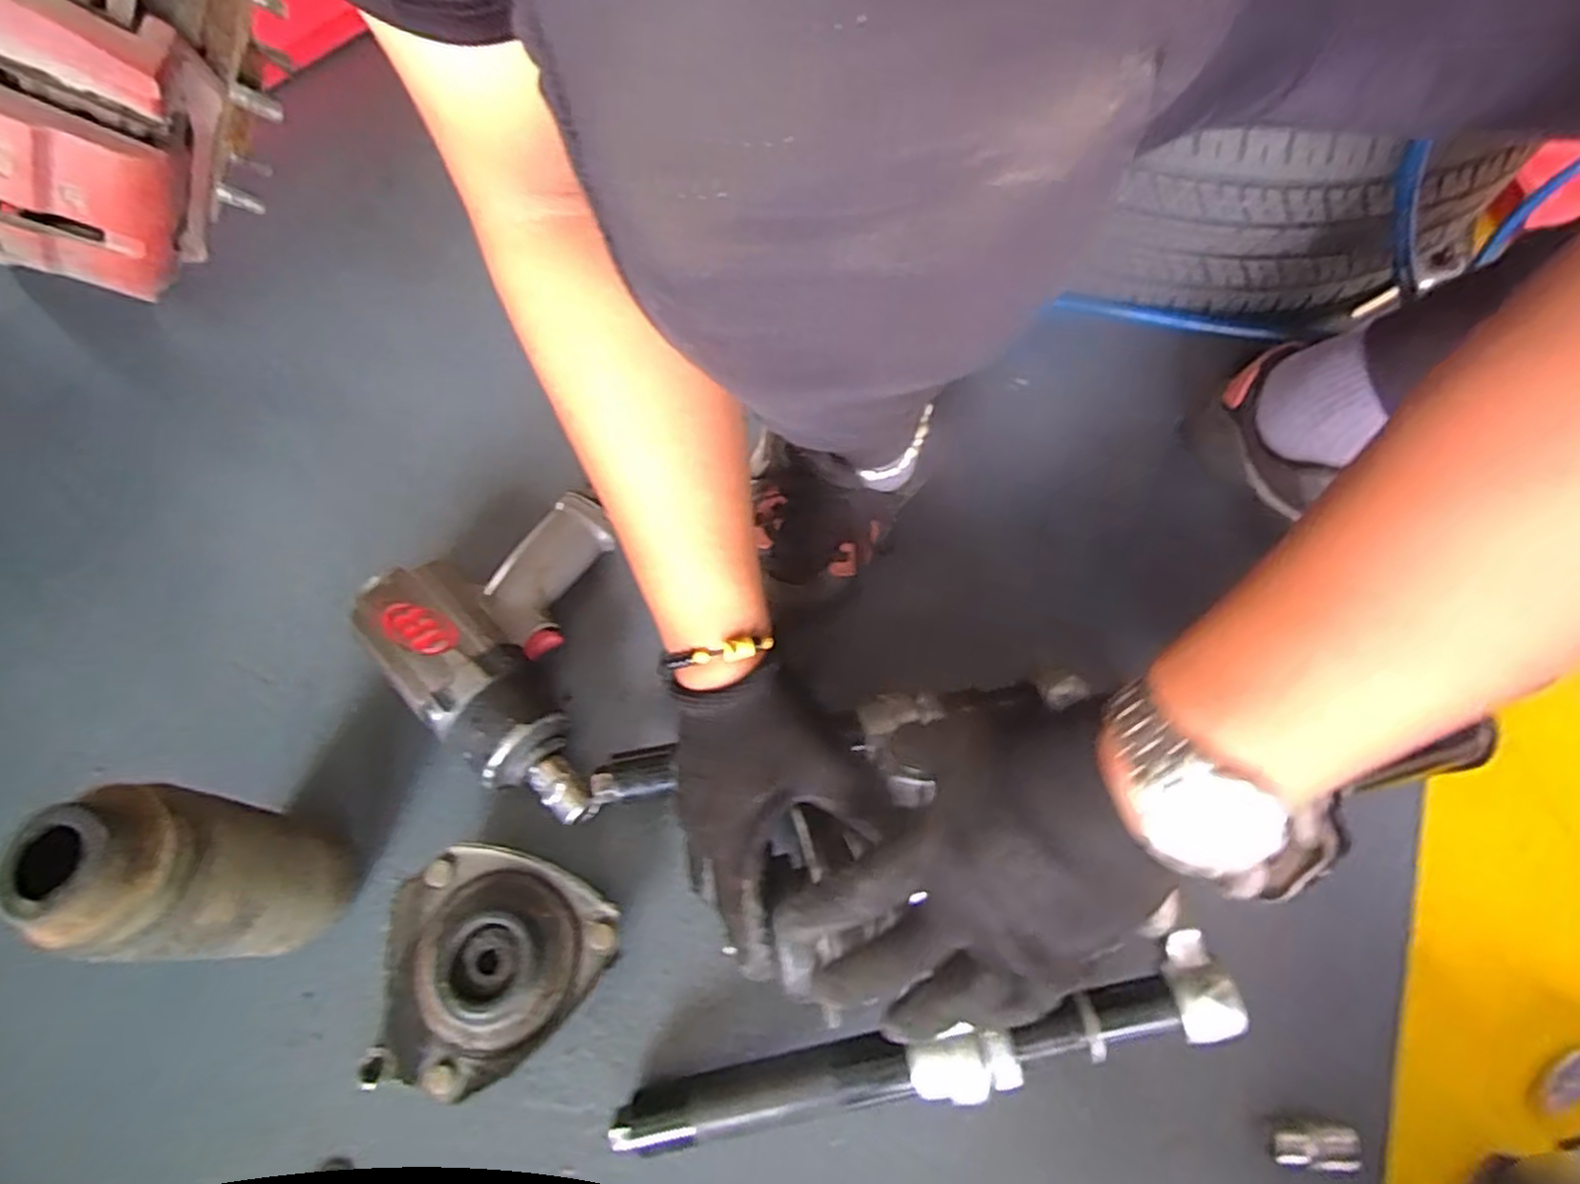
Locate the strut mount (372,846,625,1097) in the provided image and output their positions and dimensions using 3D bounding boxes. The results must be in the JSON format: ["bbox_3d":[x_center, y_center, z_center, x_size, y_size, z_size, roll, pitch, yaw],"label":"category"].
[{"bbox_3d":[-0.173,0.209,0.424,0.119,0.040,0.119,0,63,0],"label":"strut mount"}]

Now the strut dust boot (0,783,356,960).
[{"bbox_3d":[-0.293,0.149,0.385,0.063,0.174,0.074,6,63,3],"label":"strut dust boot"}]

